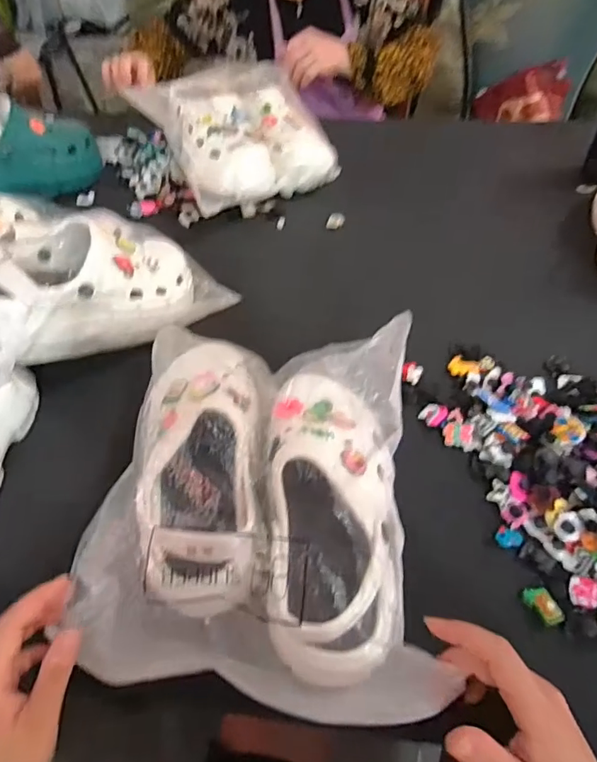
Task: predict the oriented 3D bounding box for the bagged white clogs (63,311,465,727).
[{"bbox_3d":[-0.031,0.061,0.396,0.260,0.082,0.305,0,51,3],"label":"bagged white clogs"}]

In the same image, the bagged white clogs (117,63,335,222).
[{"bbox_3d":[-0.095,-0.410,0.814,0.244,0.132,0.303,-21,53,-14],"label":"bagged white clogs"}]

